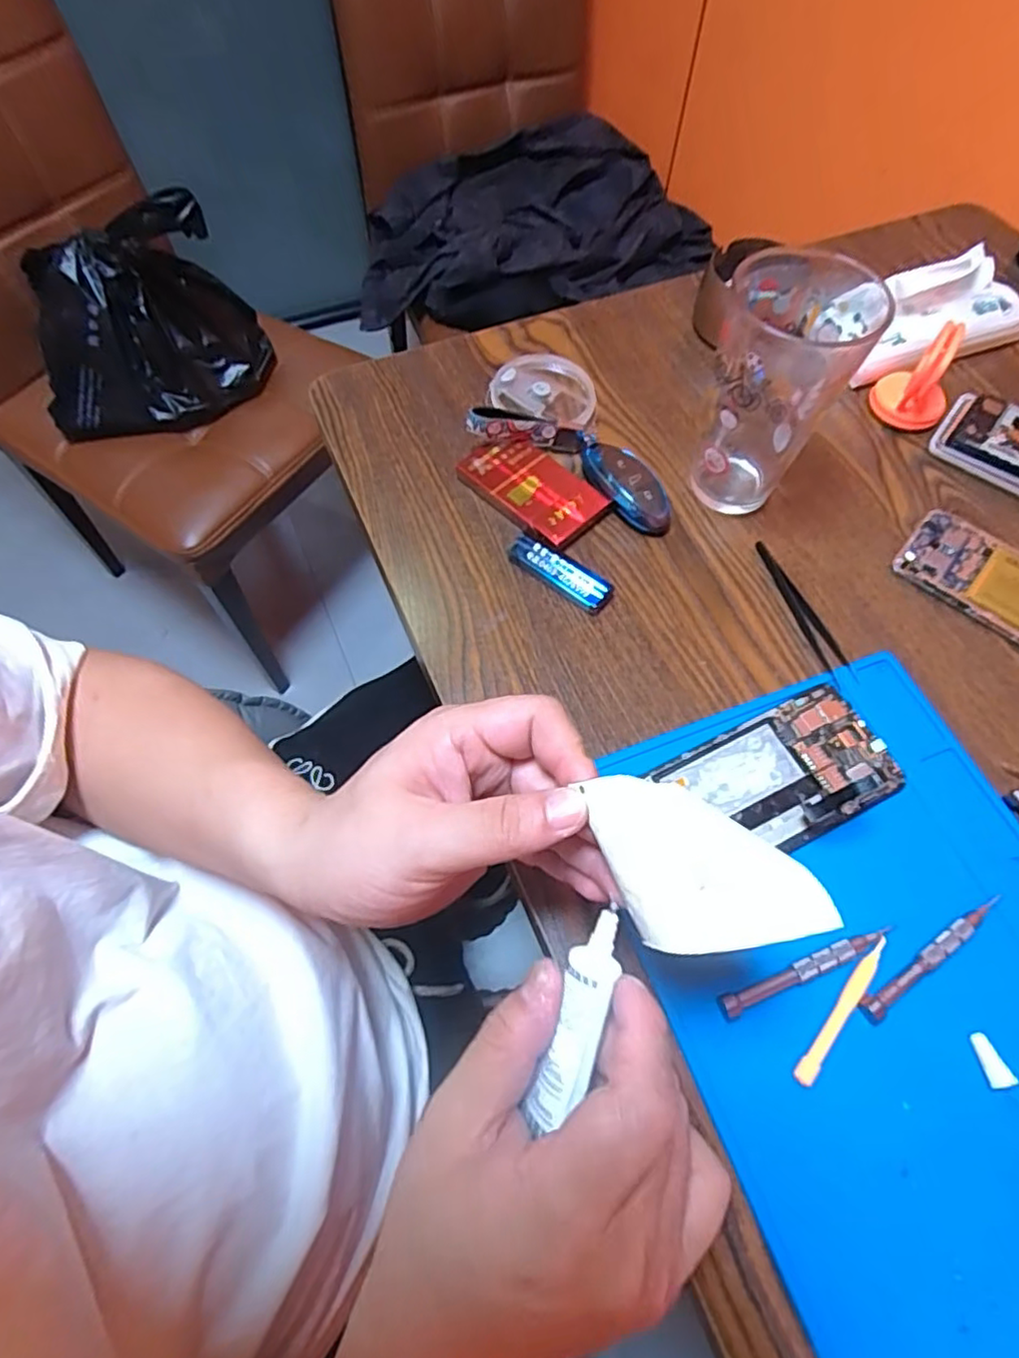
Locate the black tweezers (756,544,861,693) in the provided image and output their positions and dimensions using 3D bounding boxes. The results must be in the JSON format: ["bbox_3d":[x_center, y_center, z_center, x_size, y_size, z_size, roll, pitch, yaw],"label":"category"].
[{"bbox_3d":[0.195,-0.044,0.425,0.019,0.009,0.116,-12,64,-7],"label":"black tweezers"}]

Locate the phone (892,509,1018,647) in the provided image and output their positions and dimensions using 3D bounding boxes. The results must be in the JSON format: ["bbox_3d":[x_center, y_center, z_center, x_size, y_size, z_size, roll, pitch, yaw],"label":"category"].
[{"bbox_3d":[0.336,-0.058,0.434,0.142,0.010,0.069,38,69,17],"label":"phone"}]

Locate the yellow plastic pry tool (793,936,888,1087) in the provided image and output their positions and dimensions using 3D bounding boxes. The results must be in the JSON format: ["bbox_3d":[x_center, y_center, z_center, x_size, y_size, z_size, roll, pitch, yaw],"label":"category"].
[{"bbox_3d":[0.163,0.161,0.317,0.010,0.004,0.081,38,69,16],"label":"yellow plastic pry tool"}]

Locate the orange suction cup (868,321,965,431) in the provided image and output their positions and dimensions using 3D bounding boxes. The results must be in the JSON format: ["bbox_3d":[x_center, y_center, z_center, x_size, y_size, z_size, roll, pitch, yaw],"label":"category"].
[{"bbox_3d":[0.314,-0.231,0.490,0.053,0.068,0.057,0,63,-1],"label":"orange suction cup"}]

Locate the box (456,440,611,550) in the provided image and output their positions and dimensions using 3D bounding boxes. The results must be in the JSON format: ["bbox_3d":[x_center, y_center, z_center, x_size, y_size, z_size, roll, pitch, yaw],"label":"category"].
[{"bbox_3d":[0.015,-0.137,0.465,0.058,0.015,0.102,-39,70,-18],"label":"box"}]

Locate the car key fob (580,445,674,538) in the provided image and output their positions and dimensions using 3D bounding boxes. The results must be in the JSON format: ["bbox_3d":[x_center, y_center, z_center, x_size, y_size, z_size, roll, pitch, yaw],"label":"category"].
[{"bbox_3d":[0.083,-0.138,0.461,0.027,0.028,0.084,-21,66,-11],"label":"car key fob"}]

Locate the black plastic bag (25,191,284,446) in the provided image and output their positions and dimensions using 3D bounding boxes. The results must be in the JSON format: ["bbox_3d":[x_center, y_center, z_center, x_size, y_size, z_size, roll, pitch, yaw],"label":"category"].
[{"bbox_3d":[-0.476,-0.463,0.836,0.301,0.239,0.135,-37,70,-18],"label":"black plastic bag"}]

